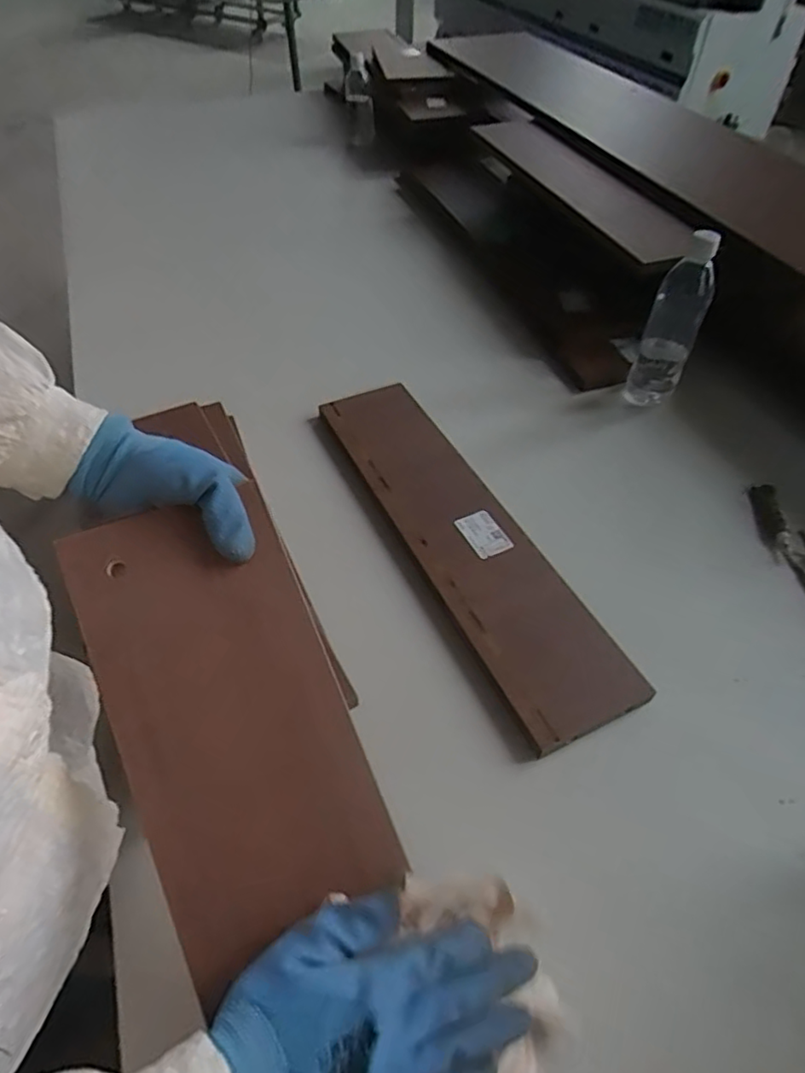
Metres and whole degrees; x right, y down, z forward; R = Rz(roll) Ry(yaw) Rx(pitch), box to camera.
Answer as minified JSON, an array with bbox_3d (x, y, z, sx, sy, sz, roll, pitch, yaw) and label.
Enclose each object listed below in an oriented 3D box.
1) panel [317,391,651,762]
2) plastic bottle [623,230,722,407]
[{"bbox_3d":[0.058,-0.007,0.681,0.124,0.034,0.504,-21,53,-17],"label":"panel"},{"bbox_3d":[0.350,-0.277,0.784,0.063,0.207,0.067,21,53,16],"label":"plastic bottle"}]

